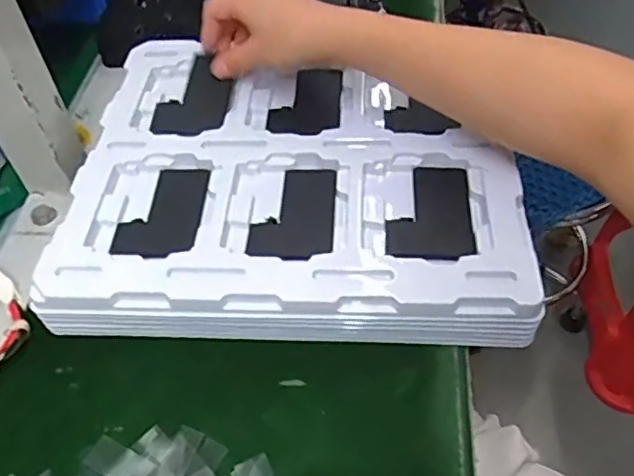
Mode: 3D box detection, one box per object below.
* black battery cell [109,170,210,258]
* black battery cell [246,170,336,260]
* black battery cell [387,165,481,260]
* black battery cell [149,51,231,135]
[{"bbox_3d":[-0.110,-0.020,0.433,0.056,0.009,0.083,0,51,3],"label":"black battery cell"},{"bbox_3d":[-0.015,-0.018,0.427,0.056,0.009,0.084,2,51,6],"label":"black battery cell"},{"bbox_3d":[0.078,-0.019,0.420,0.057,0.007,0.083,2,51,6],"label":"black battery cell"},{"bbox_3d":[-0.100,-0.115,0.497,0.056,0.006,0.081,3,62,8],"label":"black battery cell"}]

